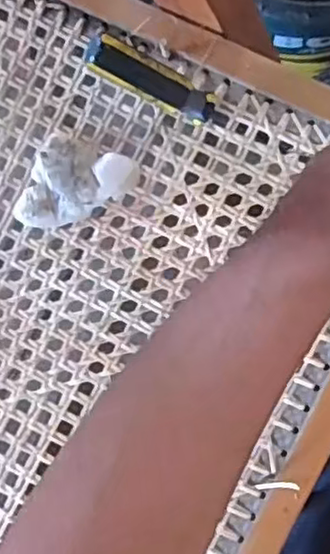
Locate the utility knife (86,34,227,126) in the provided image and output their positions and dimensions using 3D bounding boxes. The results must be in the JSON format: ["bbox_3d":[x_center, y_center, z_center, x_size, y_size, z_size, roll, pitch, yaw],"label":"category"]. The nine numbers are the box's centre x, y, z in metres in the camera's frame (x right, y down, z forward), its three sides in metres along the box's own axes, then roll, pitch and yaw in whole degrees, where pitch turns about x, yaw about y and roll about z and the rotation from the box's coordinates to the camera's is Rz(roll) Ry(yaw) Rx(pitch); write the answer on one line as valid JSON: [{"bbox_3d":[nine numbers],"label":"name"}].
[{"bbox_3d":[-0.004,-0.117,0.411,0.099,0.018,0.023,21,89,-29],"label":"utility knife"}]

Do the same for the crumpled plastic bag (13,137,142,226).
[{"bbox_3d":[-0.057,-0.056,0.424,0.065,0.021,0.058,20,89,7],"label":"crumpled plastic bag"}]

